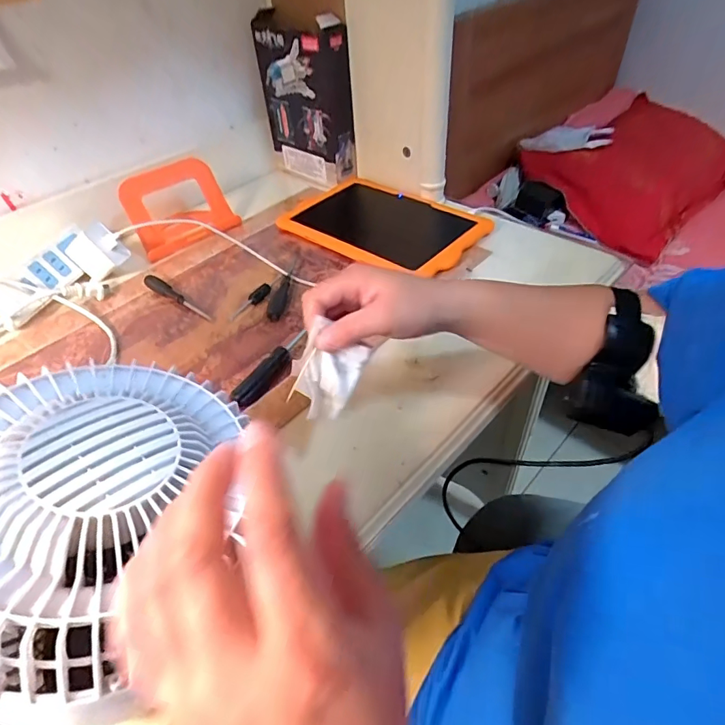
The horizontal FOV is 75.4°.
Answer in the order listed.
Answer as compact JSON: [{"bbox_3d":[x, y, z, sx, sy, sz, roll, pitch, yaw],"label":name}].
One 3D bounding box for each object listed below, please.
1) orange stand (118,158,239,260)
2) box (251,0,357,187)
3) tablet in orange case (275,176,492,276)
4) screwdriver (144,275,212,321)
[{"bbox_3d":[-0.253,-0.218,0.655,0.139,0.095,0.064,-24,47,-18],"label":"orange stand"},{"bbox_3d":[-0.083,-0.419,0.730,0.160,0.251,0.067,32,55,32],"label":"box"},{"bbox_3d":[0.025,-0.203,0.674,0.271,0.020,0.191,32,56,32],"label":"tablet in orange case"},{"bbox_3d":[-0.219,-0.080,0.563,0.121,0.016,0.019,25,52,27],"label":"screwdriver"}]

